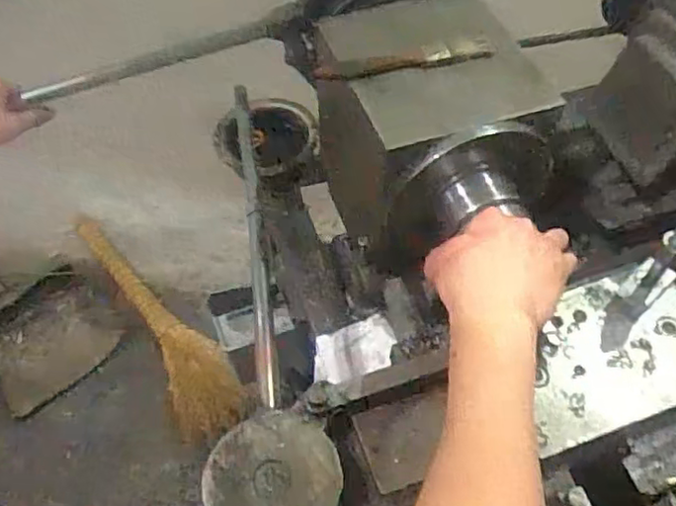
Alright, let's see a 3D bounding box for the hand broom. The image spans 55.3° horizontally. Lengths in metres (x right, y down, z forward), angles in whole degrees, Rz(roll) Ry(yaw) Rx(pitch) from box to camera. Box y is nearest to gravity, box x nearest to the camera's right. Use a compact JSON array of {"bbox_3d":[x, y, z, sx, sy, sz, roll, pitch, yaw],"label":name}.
[{"bbox_3d":[-0.446,0.140,1.543,0.177,0.056,0.738,-32,61,-21],"label":"hand broom"}]

